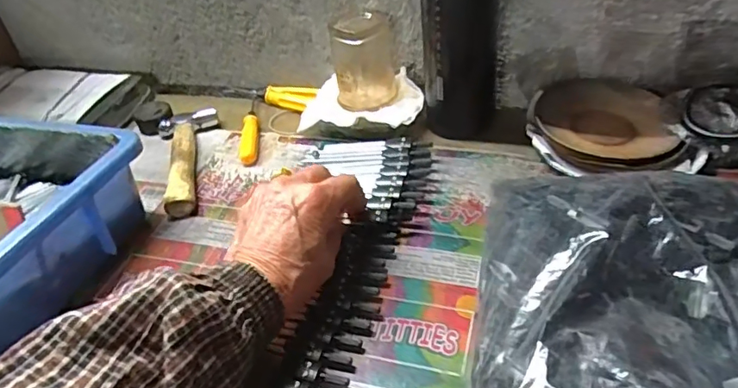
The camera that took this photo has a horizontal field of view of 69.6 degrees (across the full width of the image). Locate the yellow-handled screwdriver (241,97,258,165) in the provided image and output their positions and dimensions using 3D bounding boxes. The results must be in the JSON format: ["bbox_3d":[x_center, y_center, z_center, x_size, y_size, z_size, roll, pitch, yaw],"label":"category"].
[{"bbox_3d":[-0.118,-0.069,0.536,0.013,0.014,0.113,-7,39,-1],"label":"yellow-handled screwdriver"}]

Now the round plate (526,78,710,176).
[{"bbox_3d":[0.201,-0.061,0.461,0.123,0.023,0.130,-4,39,3],"label":"round plate"}]

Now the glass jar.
[{"bbox_3d":[-0.003,-0.129,0.509,0.061,0.078,0.058,-5,39,2],"label":"glass jar"}]

